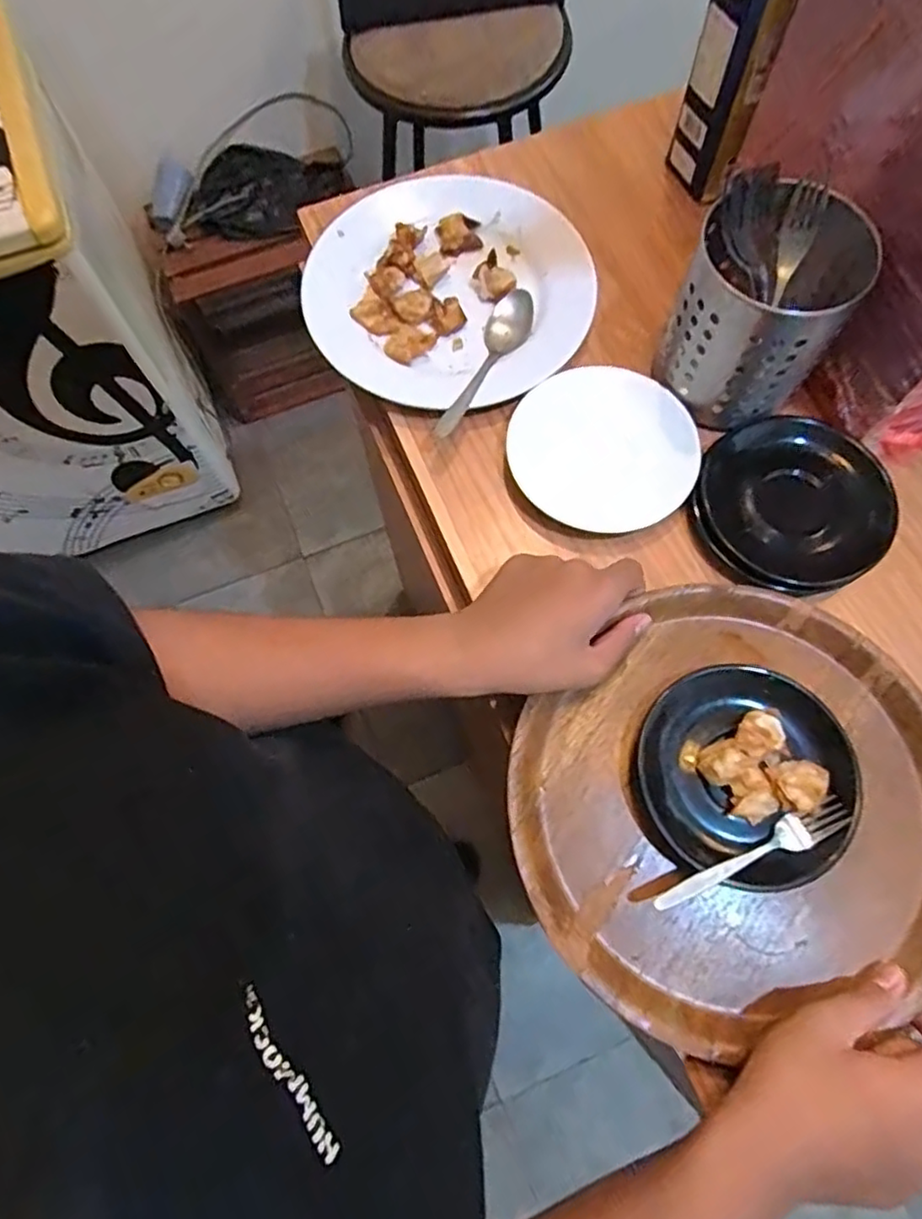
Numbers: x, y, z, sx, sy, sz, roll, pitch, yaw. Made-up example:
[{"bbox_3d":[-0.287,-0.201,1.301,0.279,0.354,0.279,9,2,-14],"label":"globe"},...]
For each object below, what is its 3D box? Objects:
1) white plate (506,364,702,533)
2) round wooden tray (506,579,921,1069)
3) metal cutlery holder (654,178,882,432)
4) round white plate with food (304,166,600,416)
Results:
[{"bbox_3d":[0.114,-0.128,0.519,0.141,0.013,0.139,0,71,1],"label":"white plate"},{"bbox_3d":[0.185,0.129,0.429,0.286,0.033,0.267,0,71,1],"label":"round wooden tray"},{"bbox_3d":[0.220,-0.224,0.493,0.117,0.115,0.120,27,73,10],"label":"metal cutlery holder"},{"bbox_3d":[-0.007,-0.280,0.577,0.245,0.029,0.239,0,71,1],"label":"round white plate with food"}]

